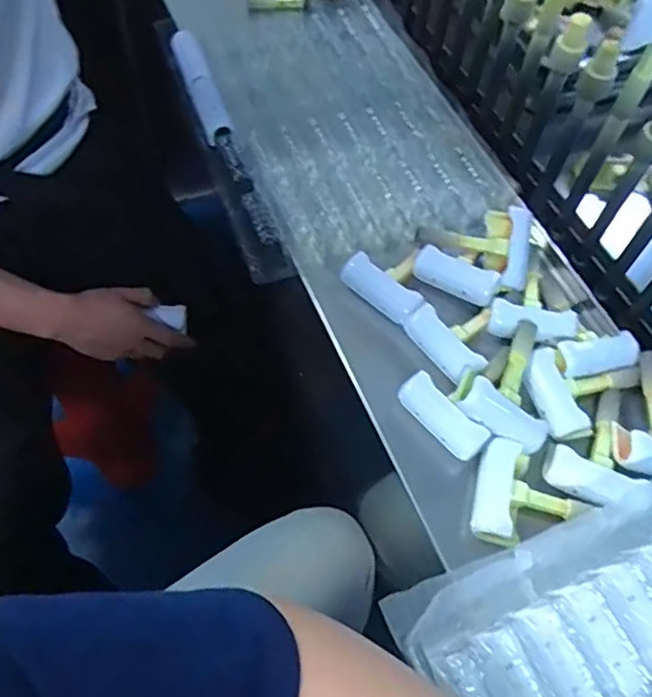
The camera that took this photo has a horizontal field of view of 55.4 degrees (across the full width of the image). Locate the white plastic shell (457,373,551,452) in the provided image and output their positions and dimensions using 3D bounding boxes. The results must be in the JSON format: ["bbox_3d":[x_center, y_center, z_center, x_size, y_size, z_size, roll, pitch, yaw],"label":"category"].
[{"bbox_3d":[0.140,0.054,0.485,0.075,0.014,0.032,32,61,-8],"label":"white plastic shell"}]

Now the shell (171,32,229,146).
[{"bbox_3d":[-0.135,-0.286,0.662,0.030,0.024,0.177,-15,62,-13],"label":"shell"}]

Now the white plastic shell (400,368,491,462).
[{"bbox_3d":[0.092,0.055,0.496,0.075,0.015,0.032,44,97,19],"label":"white plastic shell"}]

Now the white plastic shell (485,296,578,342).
[{"bbox_3d":[0.181,-0.021,0.544,0.076,0.014,0.034,9,59,1],"label":"white plastic shell"}]

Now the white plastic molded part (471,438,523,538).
[{"bbox_3d":[0.129,0.103,0.465,0.027,0.016,0.071,17,60,6],"label":"white plastic molded part"}]

